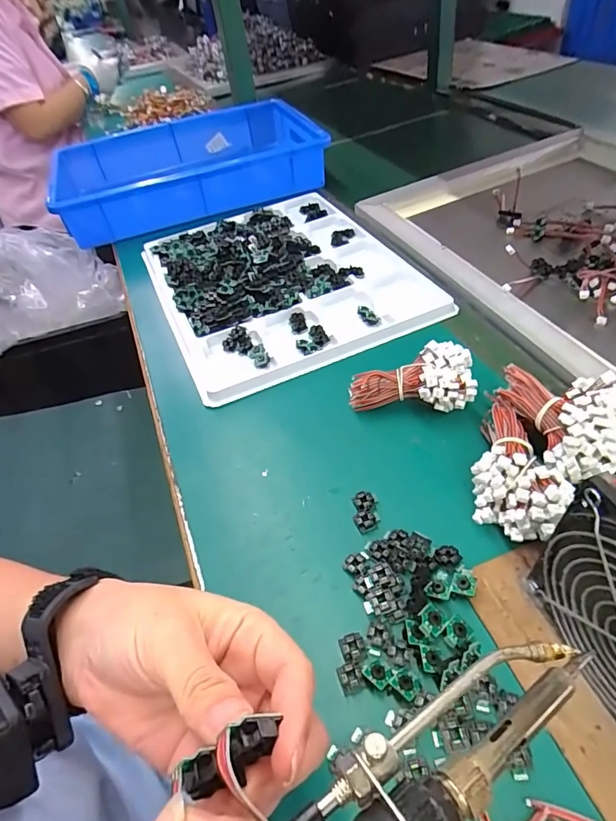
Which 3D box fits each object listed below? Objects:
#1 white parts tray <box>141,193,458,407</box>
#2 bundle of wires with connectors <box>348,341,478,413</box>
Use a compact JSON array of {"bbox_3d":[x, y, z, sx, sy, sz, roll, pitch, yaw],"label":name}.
[{"bbox_3d":[-0.039,-0.178,0.566,0.286,0.033,0.345,-23,48,-11],"label":"white parts tray"},{"bbox_3d":[0.089,-0.024,0.398,0.107,0.041,0.054,-12,45,12],"label":"bundle of wires with connectors"}]

